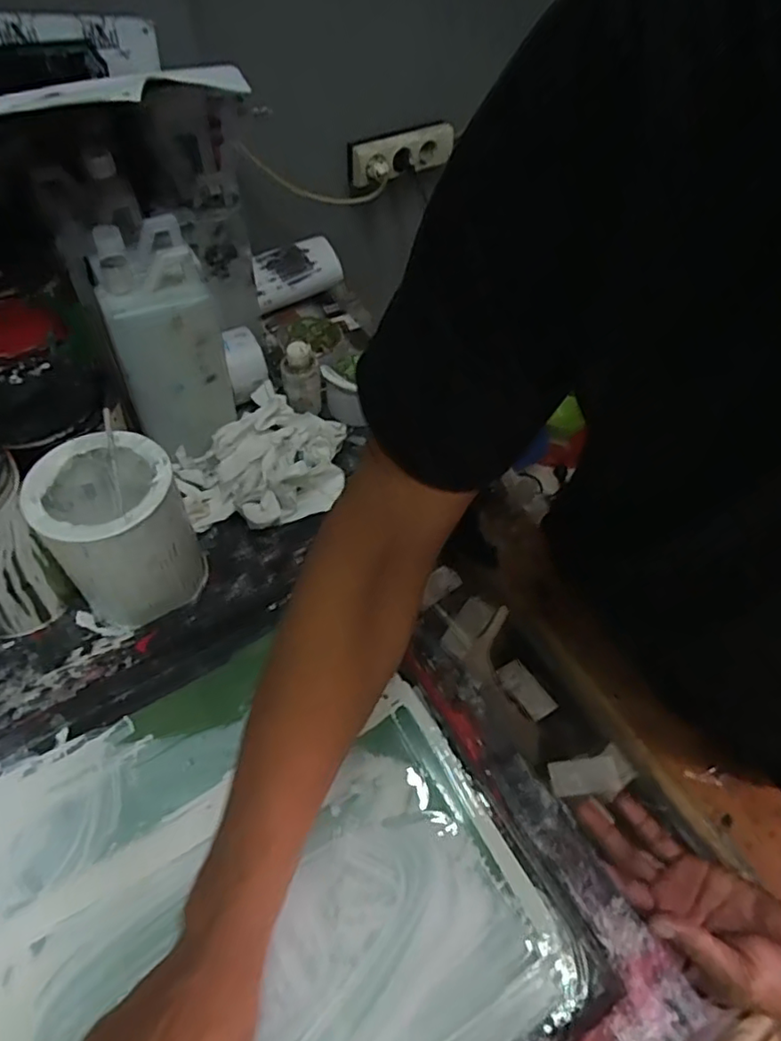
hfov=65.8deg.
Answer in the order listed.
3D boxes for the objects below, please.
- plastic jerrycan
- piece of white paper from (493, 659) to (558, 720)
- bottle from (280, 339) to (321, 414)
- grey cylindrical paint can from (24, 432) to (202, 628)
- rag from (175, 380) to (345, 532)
[{"bbox_3d":[-0.218,-0.182,0.599,0.095,0.179,0.121,-16,56,-10],"label":"plastic jerrycan"},{"bbox_3d":[0.119,0.149,0.534,0.028,0.006,0.054,-30,60,-23],"label":"piece of white paper"},{"bbox_3d":[-0.100,-0.161,0.686,0.044,0.081,0.034,-11,55,-6],"label":"bottle"},{"bbox_3d":[-0.226,0.011,0.519,0.105,0.144,0.106,-1,55,1],"label":"grey cylindrical paint can"},{"bbox_3d":[-0.132,-0.060,0.636,0.147,0.059,0.189,32,57,21],"label":"rag"}]

